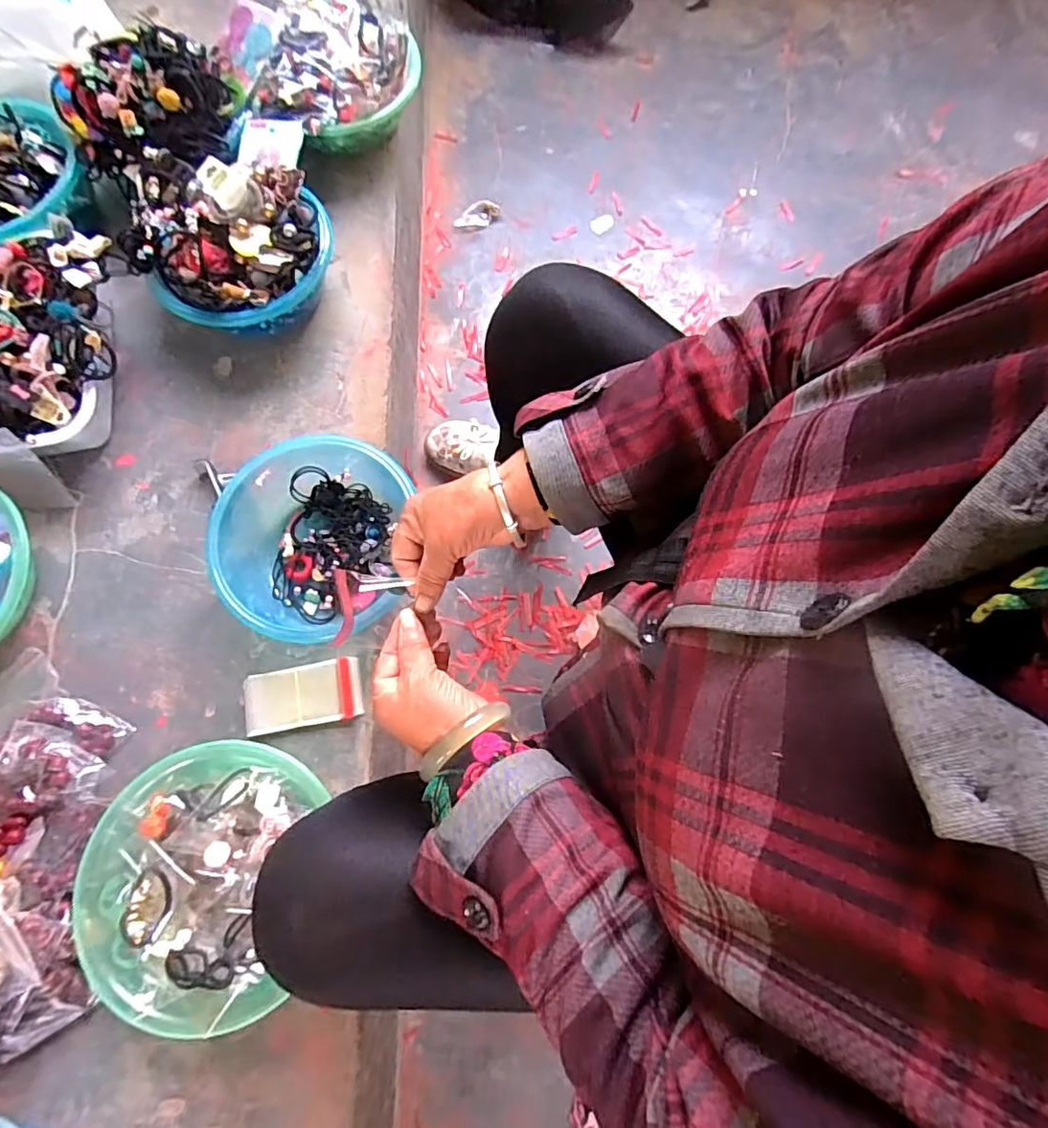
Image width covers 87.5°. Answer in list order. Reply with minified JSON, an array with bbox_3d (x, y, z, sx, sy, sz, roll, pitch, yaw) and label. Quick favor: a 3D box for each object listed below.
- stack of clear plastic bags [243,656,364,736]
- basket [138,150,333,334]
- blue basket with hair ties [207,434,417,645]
[{"bbox_3d":[-0.244,0.146,0.606,0.124,0.012,0.066,-11,76,-4],"label":"stack of clear plastic bags"},{"bbox_3d":[-0.356,-0.388,0.683,0.209,0.132,0.214,-1,76,-1],"label":"basket"},{"bbox_3d":[-0.247,-0.041,0.619,0.200,0.080,0.217,34,78,7],"label":"blue basket with hair ties"}]

